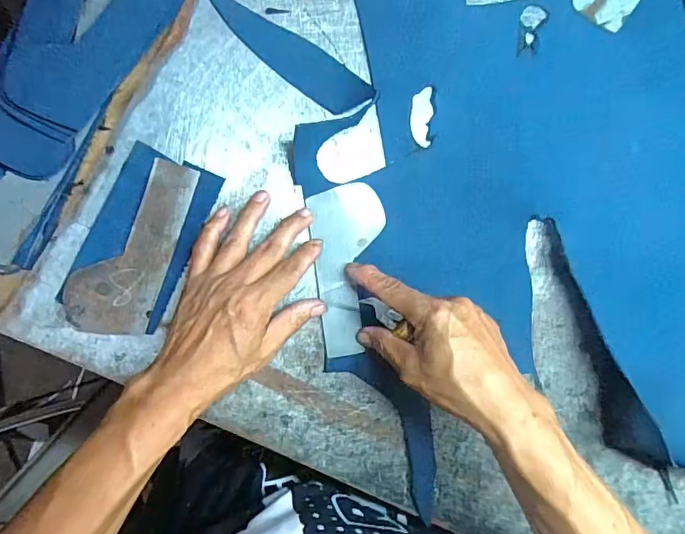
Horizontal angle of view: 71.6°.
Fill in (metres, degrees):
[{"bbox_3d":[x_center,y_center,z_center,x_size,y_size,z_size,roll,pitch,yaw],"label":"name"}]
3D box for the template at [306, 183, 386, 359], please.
[{"bbox_3d":[0.001,0.003,0.396,0.059,0.004,0.141,3,92,-8],"label":"template"}]

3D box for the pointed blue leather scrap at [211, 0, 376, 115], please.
[{"bbox_3d":[-0.044,-0.173,0.384,0.146,0.004,0.037,33,88,-11],"label":"pointed blue leather scrap"}]

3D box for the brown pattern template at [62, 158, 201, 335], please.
[{"bbox_3d":[-0.162,-0.016,0.366,0.062,0.005,0.139,19,88,-10],"label":"brown pattern template"}]

